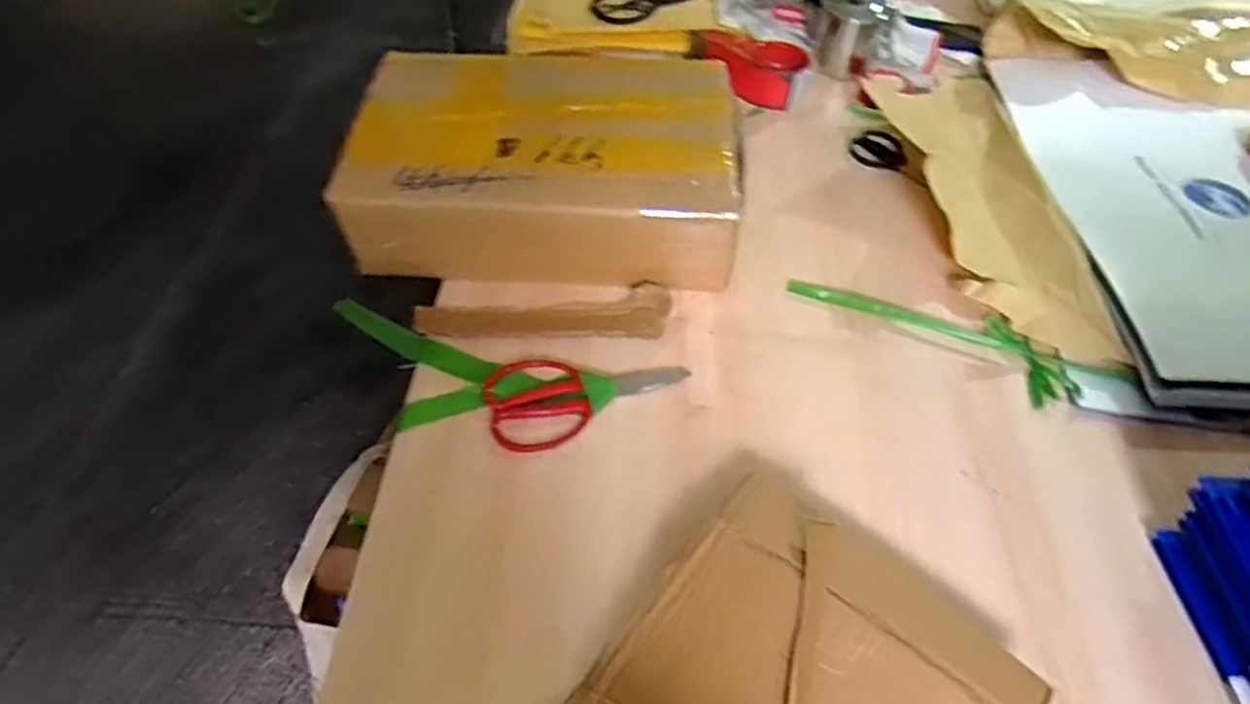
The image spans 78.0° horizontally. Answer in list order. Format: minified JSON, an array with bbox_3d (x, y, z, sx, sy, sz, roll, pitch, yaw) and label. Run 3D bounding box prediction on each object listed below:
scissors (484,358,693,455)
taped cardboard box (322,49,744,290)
[{"bbox_3d":[-0.032,0.033,0.716,0.187,0.018,0.094,-15,53,-13],"label":"scissors"},{"bbox_3d":[-0.083,-0.205,0.838,0.401,0.133,0.271,0,51,-3],"label":"taped cardboard box"}]

